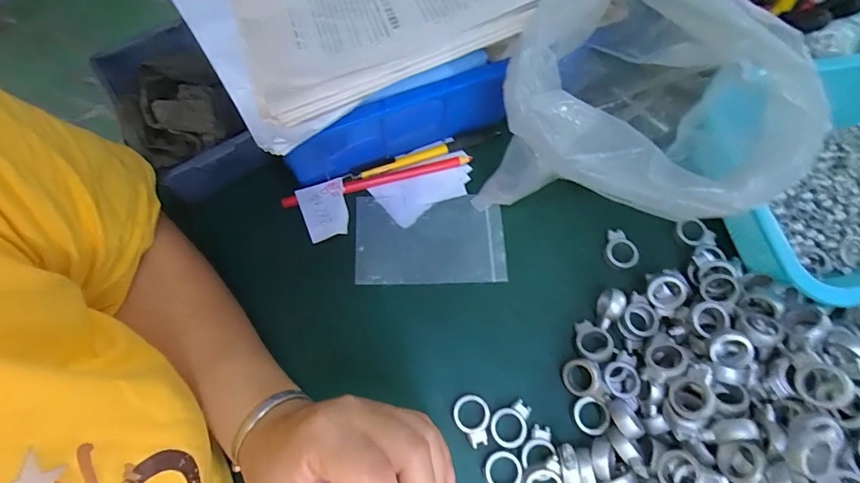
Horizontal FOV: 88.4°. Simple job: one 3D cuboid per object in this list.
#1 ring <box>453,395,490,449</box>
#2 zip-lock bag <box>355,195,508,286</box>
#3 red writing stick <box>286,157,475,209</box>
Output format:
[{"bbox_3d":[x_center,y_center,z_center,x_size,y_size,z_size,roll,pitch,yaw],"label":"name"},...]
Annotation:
[{"bbox_3d":[0.031,0.128,0.316,0.026,0.004,0.035,-14,69,-6],"label":"ring"},{"bbox_3d":[0.000,-0.001,0.375,0.124,0.004,0.076,-2,69,-2],"label":"zip-lock bag"},{"bbox_3d":[-0.047,-0.054,0.392,0.167,0.009,0.009,-15,70,-6],"label":"red writing stick"}]

